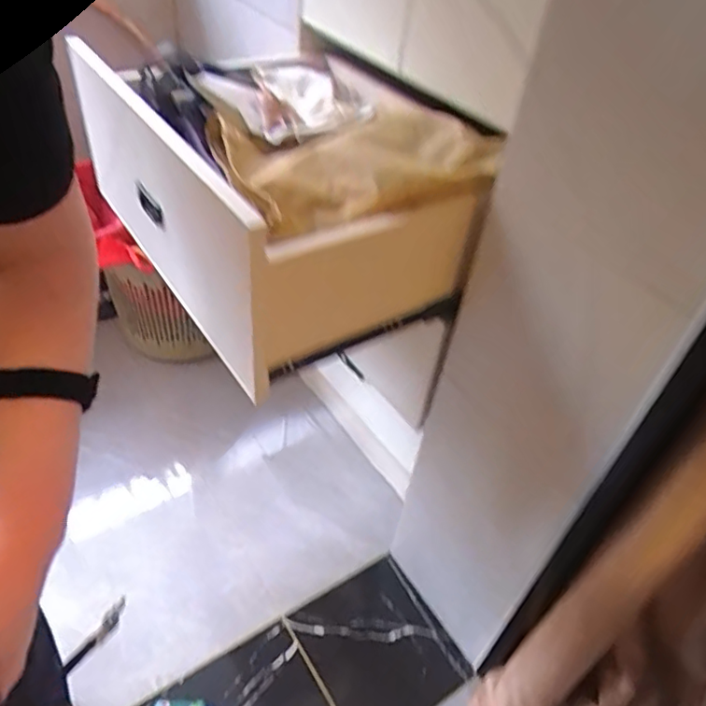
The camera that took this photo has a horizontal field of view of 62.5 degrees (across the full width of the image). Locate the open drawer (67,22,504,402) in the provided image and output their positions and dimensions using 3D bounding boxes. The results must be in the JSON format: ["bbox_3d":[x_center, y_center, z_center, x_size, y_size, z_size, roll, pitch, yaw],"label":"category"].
[{"bbox_3d":[-0.104,-0.296,0.931,0.492,0.245,0.645,-20,49,-27],"label":"open drawer"}]

